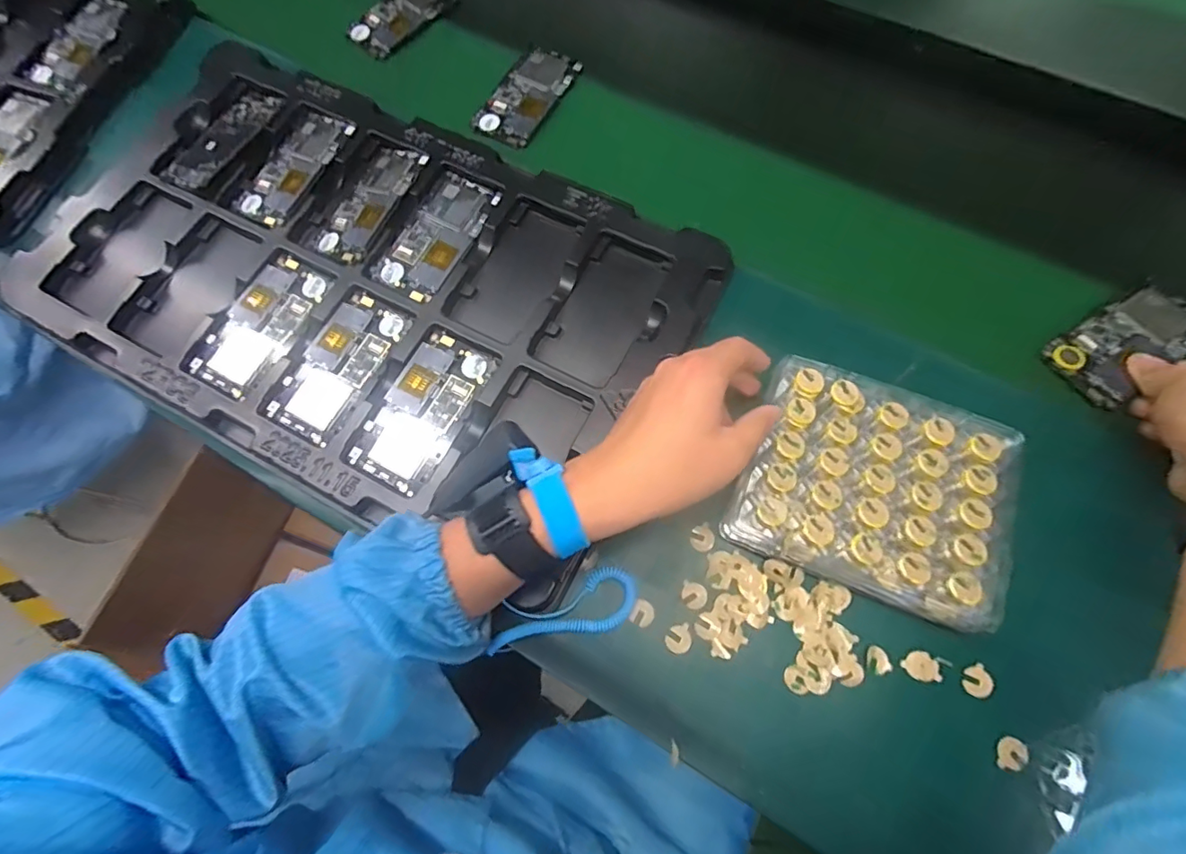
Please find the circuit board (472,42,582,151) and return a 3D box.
[{"bbox_3d":[-0.068,-0.341,0.540,0.066,0.009,0.122,30,75,11],"label":"circuit board"}]

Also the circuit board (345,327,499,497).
[{"bbox_3d":[-0.134,-0.014,0.420,0.069,0.008,0.126,26,74,10],"label":"circuit board"}]

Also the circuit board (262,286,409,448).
[{"bbox_3d":[-0.210,-0.052,0.436,0.062,0.005,0.127,26,74,10],"label":"circuit board"}]

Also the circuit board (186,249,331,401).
[{"bbox_3d":[-0.286,-0.089,0.453,0.067,0.007,0.129,26,74,10],"label":"circuit board"}]

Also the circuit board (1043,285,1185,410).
[{"bbox_3d":[0.431,-0.068,0.422,0.121,0.013,0.063,-32,74,-5],"label":"circuit board"}]

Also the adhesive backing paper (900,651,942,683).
[{"bbox_3d":[0.221,0.162,0.354,0.023,0.008,0.019,-7,72,0],"label":"adhesive backing paper"}]

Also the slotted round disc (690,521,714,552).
[{"bbox_3d":[0.080,0.082,0.385,0.018,0.004,0.018,-1,72,2],"label":"slotted round disc"}]

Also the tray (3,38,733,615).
[{"bbox_3d":[-0.208,-0.131,0.451,0.564,0.029,0.321,27,75,10],"label":"tray"}]

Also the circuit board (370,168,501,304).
[{"bbox_3d":[-0.137,-0.169,0.464,0.063,0.005,0.122,29,75,11],"label":"circuit board"}]

